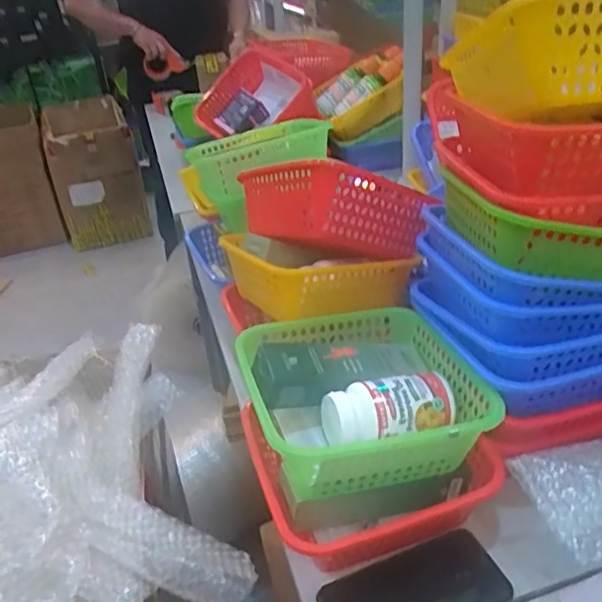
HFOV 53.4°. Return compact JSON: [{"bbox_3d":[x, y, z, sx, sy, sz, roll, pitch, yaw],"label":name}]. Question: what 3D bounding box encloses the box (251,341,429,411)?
[{"bbox_3d":[0.047,0.073,0.633,0.194,0.043,0.071,-6,31,-28],"label":"box"}]

